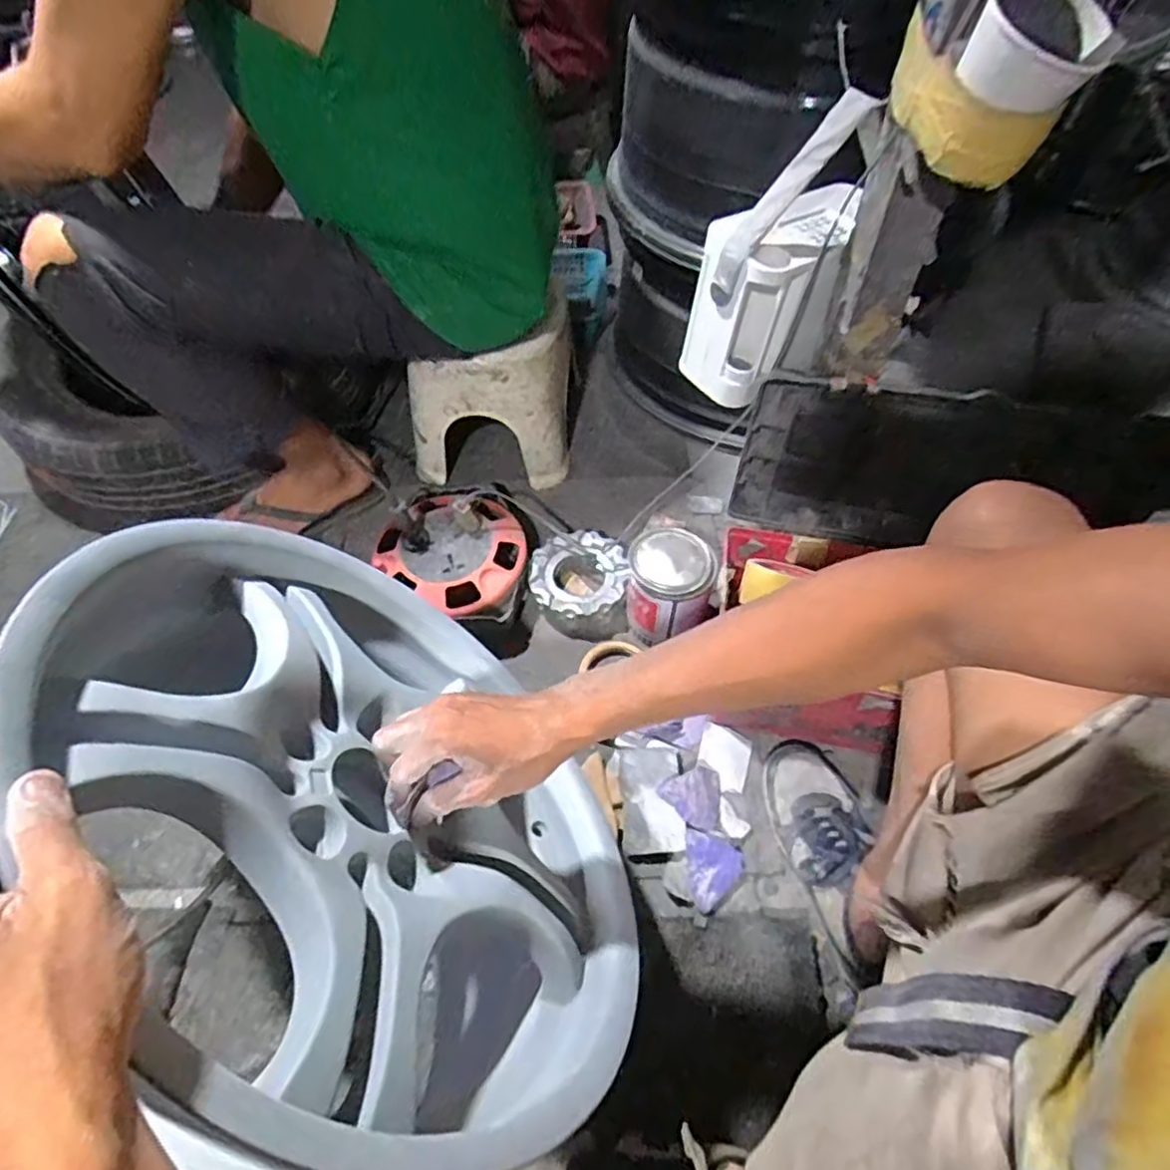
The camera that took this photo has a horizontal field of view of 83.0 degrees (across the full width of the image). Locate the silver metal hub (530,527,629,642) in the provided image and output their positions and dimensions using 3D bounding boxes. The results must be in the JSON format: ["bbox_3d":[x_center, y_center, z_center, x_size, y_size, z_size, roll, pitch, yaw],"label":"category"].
[{"bbox_3d":[-0.008,-0.005,0.885,0.126,0.054,0.141,-1,55,0],"label":"silver metal hub"}]

